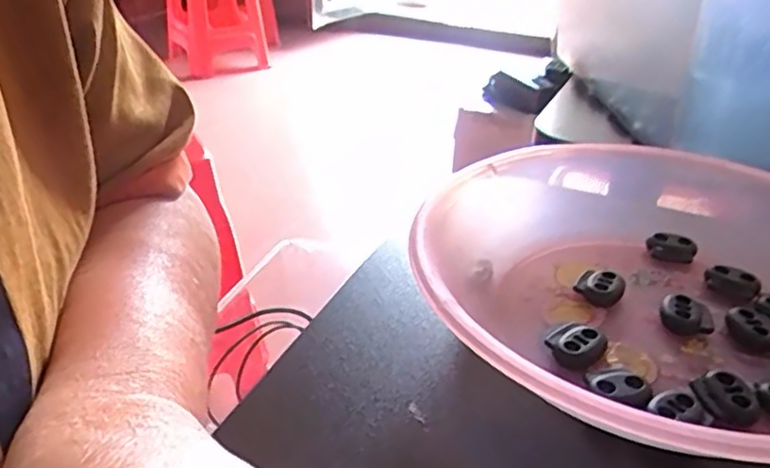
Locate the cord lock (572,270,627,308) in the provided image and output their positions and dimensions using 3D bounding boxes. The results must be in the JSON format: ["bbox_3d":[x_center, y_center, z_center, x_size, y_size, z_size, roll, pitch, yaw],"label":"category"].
[{"bbox_3d":[0.089,0.024,0.280,0.019,0.010,0.017,13,33,20],"label":"cord lock"}]

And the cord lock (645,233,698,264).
[{"bbox_3d":[0.132,0.007,0.311,0.022,0.010,0.009,17,34,26],"label":"cord lock"}]

